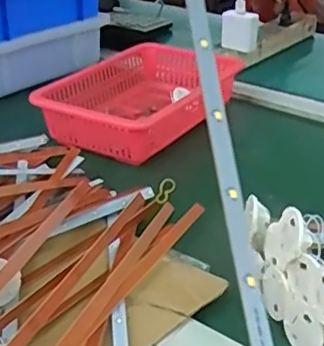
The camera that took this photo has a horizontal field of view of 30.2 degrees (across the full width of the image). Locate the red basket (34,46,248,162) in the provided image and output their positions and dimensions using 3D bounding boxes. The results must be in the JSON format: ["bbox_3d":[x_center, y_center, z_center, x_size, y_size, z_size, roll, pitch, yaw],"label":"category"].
[{"bbox_3d":[-0.028,-0.085,0.743,0.166,0.062,0.215,17,34,27],"label":"red basket"}]

